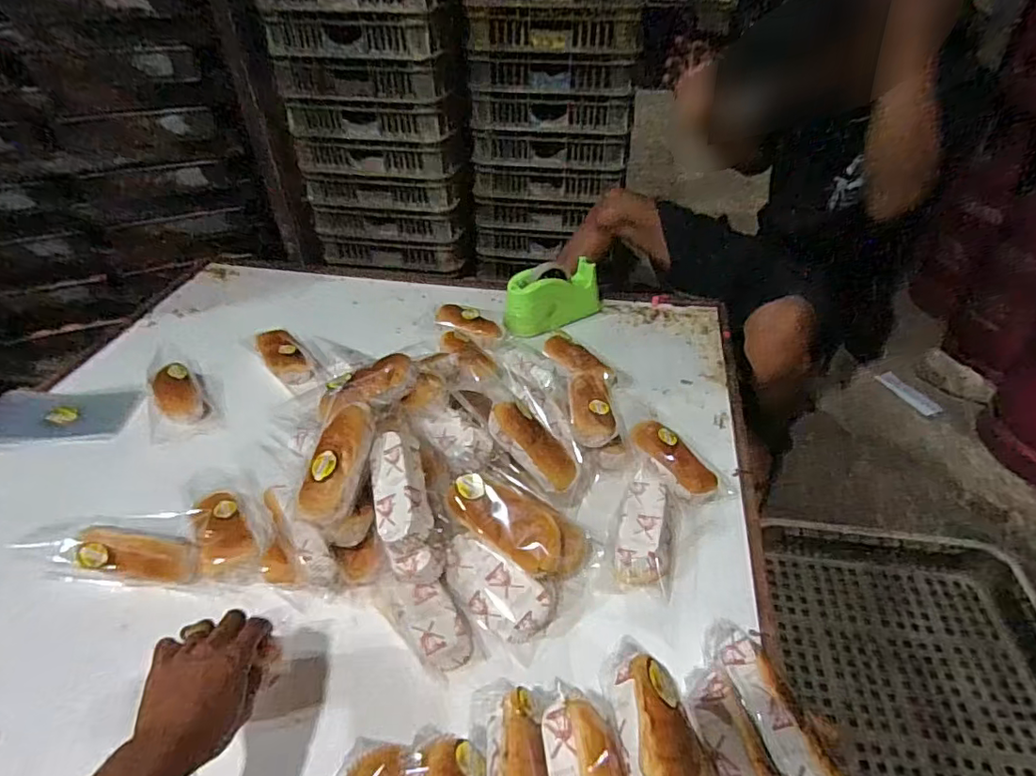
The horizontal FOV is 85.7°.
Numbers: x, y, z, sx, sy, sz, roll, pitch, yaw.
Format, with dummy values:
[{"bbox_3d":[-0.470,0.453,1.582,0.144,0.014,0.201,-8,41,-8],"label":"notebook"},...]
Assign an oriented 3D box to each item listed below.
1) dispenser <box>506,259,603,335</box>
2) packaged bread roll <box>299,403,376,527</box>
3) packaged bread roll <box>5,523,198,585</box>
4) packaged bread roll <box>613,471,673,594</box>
[{"bbox_3d":[0.068,-0.182,1.101,0.208,0.097,0.093,-25,46,-26],"label":"dispenser"},{"bbox_3d":[-0.217,0.083,0.662,0.065,0.043,0.150,6,61,8],"label":"packaged bread roll"},{"bbox_3d":[-0.501,0.201,0.691,0.211,0.042,0.061,3,41,4],"label":"packaged bread roll"},{"bbox_3d":[0.166,0.177,0.719,0.068,0.043,0.170,10,41,12],"label":"packaged bread roll"}]

